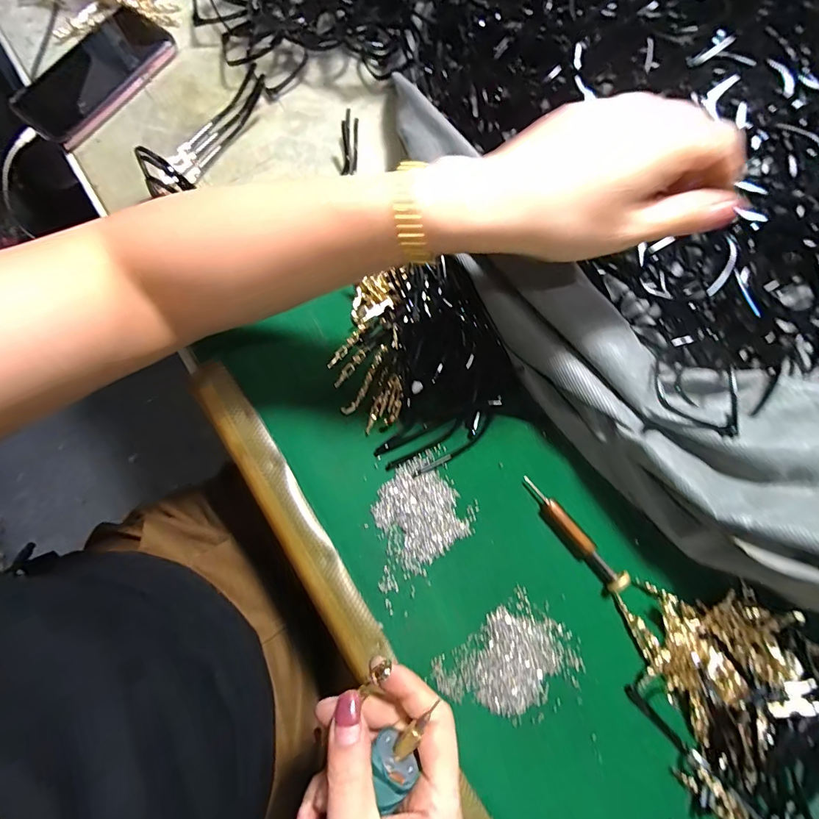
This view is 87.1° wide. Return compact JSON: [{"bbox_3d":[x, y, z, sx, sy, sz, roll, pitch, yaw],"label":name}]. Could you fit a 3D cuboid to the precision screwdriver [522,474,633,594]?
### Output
[{"bbox_3d":[0.117,0.090,0.312,0.015,0.016,0.094,-41,79,-8],"label":"precision screwdriver"}]

